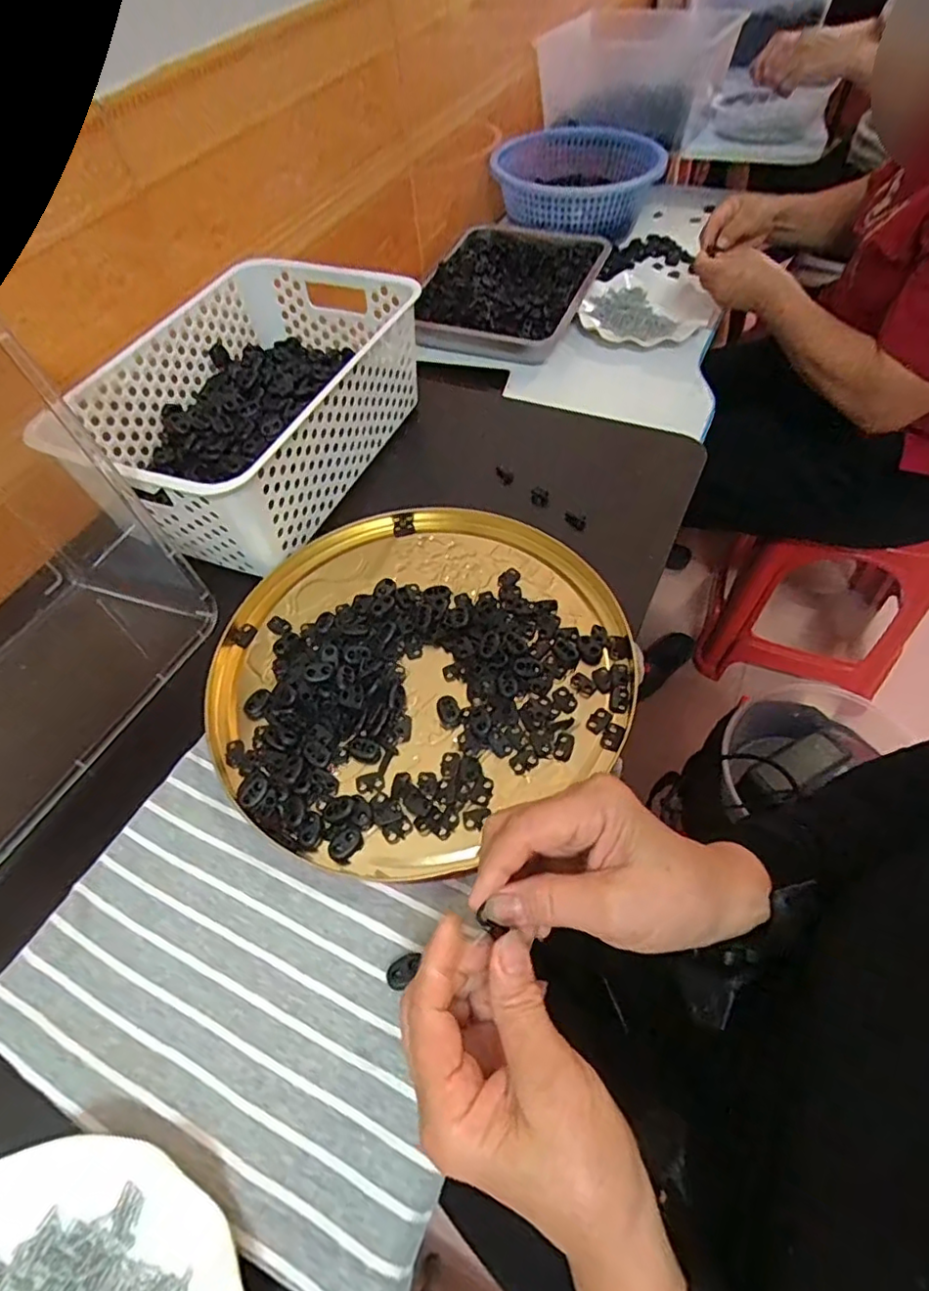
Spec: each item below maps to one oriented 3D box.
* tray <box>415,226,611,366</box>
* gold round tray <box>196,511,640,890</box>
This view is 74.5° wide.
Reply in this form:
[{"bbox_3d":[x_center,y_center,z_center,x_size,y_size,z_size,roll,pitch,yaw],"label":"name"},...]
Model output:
[{"bbox_3d":[0.068,-0.535,0.915,0.229,0.048,0.321,19,58,17],"label":"tray"},{"bbox_3d":[-0.036,0.007,0.441,0.290,0.018,0.270,-2,55,3],"label":"gold round tray"}]

